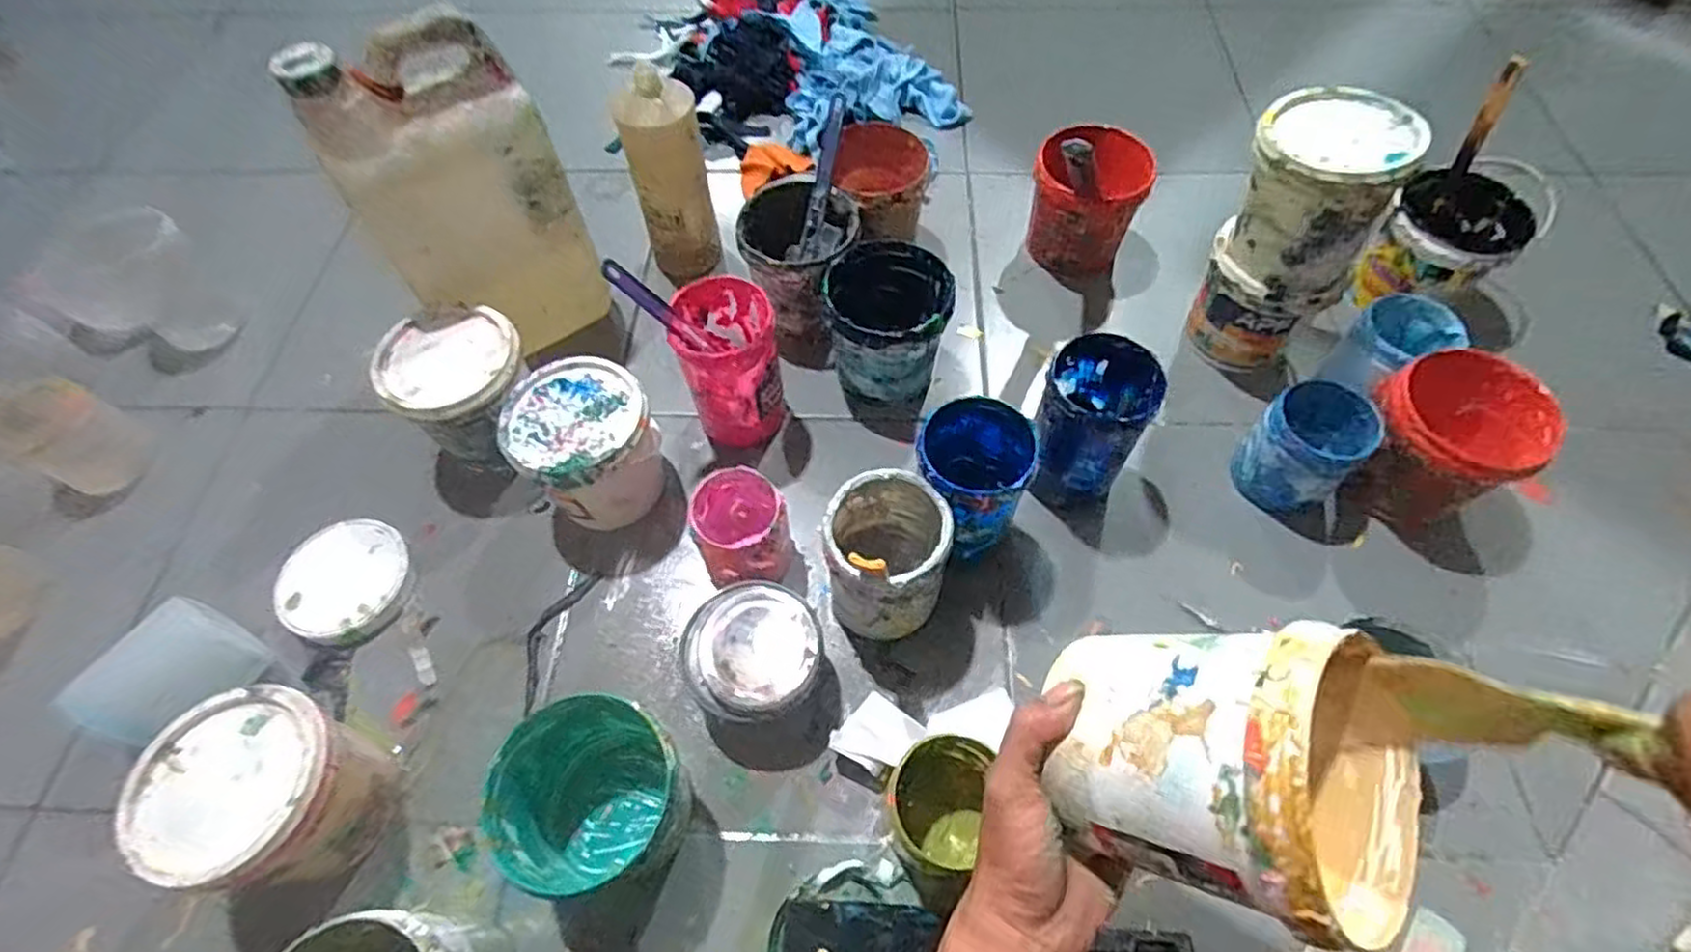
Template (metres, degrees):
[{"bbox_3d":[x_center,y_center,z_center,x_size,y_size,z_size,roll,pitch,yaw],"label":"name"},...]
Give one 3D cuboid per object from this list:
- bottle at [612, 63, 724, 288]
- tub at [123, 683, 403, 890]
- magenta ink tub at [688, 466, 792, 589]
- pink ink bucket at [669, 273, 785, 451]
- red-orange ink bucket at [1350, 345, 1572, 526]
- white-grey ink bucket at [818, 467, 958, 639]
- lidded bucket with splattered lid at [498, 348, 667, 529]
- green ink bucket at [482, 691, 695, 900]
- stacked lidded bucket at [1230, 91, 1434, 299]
[{"bbox_3d":[-0.187,-0.308,0.805,0.083,0.222,0.077,-11,61,-6],"label":"bottle"},{"bbox_3d":[-0.418,0.232,0.547,0.117,0.129,0.118,0,60,1],"label":"tub"},{"bbox_3d":[-0.090,0.055,0.669,0.087,0.091,0.096,-21,62,-11],"label":"magenta ink tub"},{"bbox_3d":[-0.112,-0.108,0.731,0.092,0.142,0.102,-11,61,-6],"label":"pink ink bucket"},{"bbox_3d":[0.550,-0.032,0.688,0.122,0.124,0.122,0,60,1],"label":"red-orange ink bucket"},{"bbox_3d":[0.034,0.070,0.632,0.100,0.133,0.118,-10,61,-5],"label":"white-grey ink bucket"},{"bbox_3d":[-0.238,-0.024,0.696,0.119,0.124,0.119,0,60,1],"label":"lidded bucket with splattered lid"},{"bbox_3d":[-0.180,0.233,0.539,0.128,0.136,0.121,-27,63,-14],"label":"green ink bucket"},{"bbox_3d":[0.426,-0.257,0.672,0.129,0.134,0.125,0,60,1],"label":"stacked lidded bucket"}]

